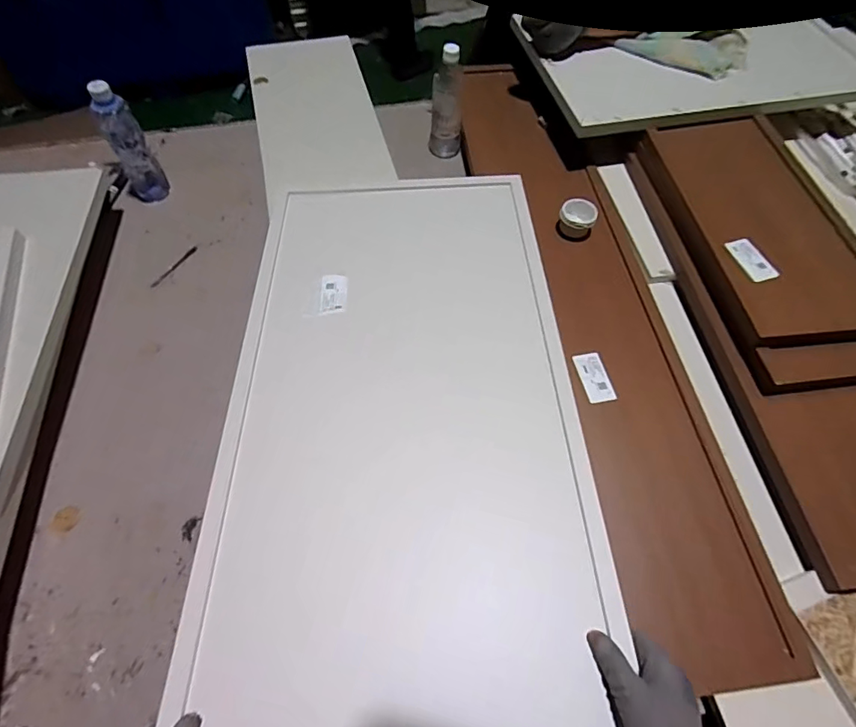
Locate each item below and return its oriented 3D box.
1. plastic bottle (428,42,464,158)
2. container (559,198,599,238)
[{"bbox_3d":[0.034,-0.515,0.911,0.067,0.205,0.071,4,61,2],"label":"plastic bottle"},{"bbox_3d":[0.256,-0.251,0.788,0.059,0.043,0.055,0,61,0],"label":"container"}]

